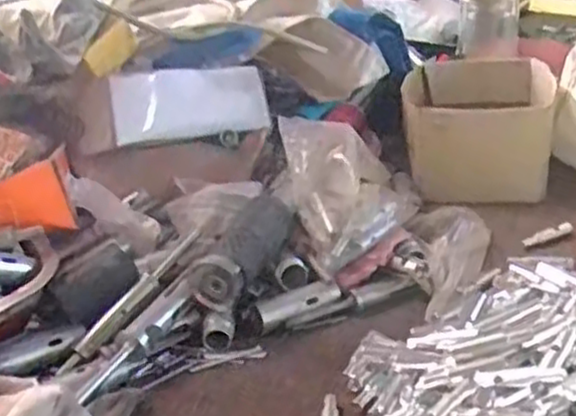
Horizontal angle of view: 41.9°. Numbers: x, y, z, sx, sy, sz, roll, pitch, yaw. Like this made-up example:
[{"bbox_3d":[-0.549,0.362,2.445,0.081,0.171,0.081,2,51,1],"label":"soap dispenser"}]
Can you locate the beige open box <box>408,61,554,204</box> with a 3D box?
[{"bbox_3d":[0.198,-0.086,0.789,0.140,0.089,0.176,1,27,14],"label":"beige open box"}]

